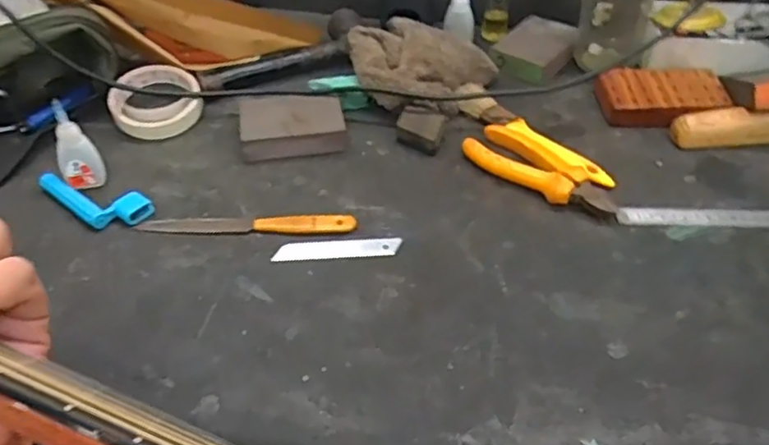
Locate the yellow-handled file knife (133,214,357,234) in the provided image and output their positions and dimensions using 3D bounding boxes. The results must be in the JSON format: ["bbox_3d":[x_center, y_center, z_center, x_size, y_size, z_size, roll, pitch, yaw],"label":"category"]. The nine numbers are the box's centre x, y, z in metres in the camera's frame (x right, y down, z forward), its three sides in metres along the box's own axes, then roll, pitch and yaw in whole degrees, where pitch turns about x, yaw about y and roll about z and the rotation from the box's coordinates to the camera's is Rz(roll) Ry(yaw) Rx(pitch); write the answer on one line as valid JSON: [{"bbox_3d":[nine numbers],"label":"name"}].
[{"bbox_3d":[-0.117,0.002,0.558,0.183,0.007,0.020,-1,45,0],"label":"yellow-handled file knife"}]

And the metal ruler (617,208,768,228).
[{"bbox_3d":[0.286,-0.003,0.561,0.166,0.009,0.018,3,45,3],"label":"metal ruler"}]

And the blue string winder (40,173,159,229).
[{"bbox_3d":[-0.260,-0.016,0.572,0.108,0.015,0.041,11,46,11],"label":"blue string winder"}]

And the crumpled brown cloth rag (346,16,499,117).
[{"bbox_3d":[0.040,-0.165,0.692,0.159,0.051,0.123,2,45,2],"label":"crumpled brown cloth rag"}]

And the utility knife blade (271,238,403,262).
[{"bbox_3d":[-0.038,0.022,0.543,0.103,0.004,0.019,-4,45,-3],"label":"utility knife blade"}]

